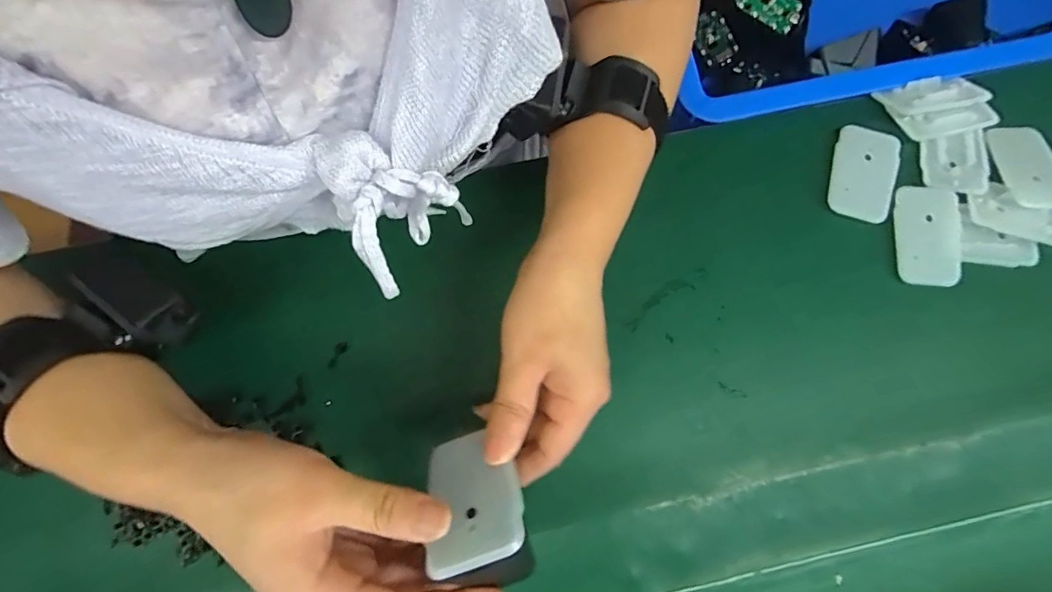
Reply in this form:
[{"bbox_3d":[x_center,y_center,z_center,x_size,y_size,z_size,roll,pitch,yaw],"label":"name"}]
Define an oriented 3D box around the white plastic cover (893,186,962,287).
[{"bbox_3d":[0.282,-0.043,0.339,0.042,0.007,0.070,4,80,0],"label":"white plastic cover"}]

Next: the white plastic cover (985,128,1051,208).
[{"bbox_3d":[0.358,-0.091,0.345,0.040,0.006,0.063,-6,73,6],"label":"white plastic cover"}]

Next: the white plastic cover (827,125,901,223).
[{"bbox_3d":[0.245,-0.088,0.349,0.041,0.005,0.068,13,80,1],"label":"white plastic cover"}]

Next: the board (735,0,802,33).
[{"bbox_3d":[0.231,-0.278,0.464,0.063,0.007,0.029,27,106,-2],"label":"board"}]

